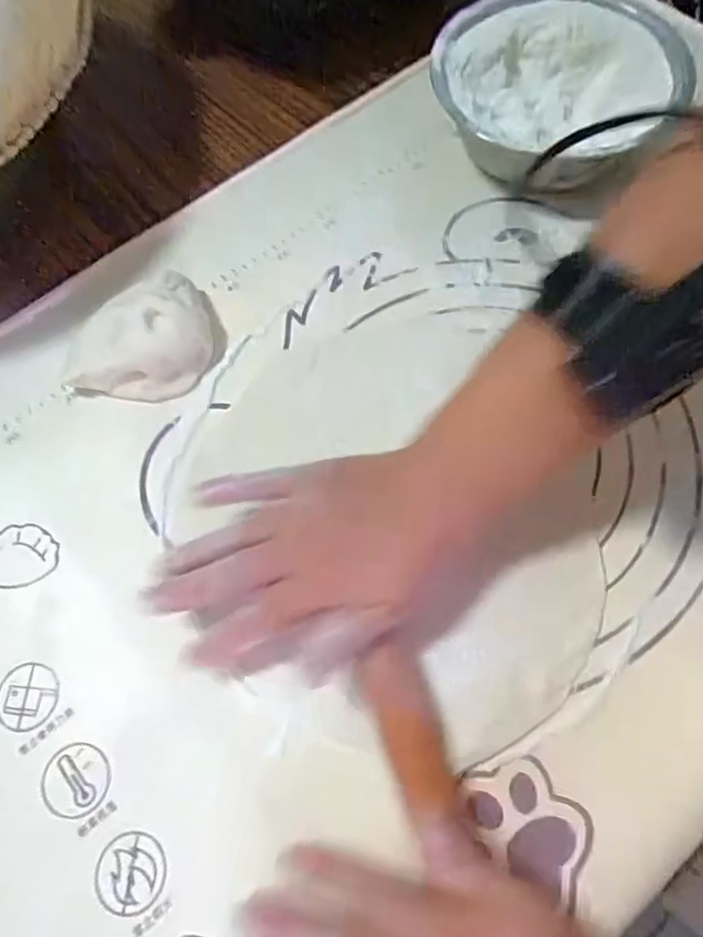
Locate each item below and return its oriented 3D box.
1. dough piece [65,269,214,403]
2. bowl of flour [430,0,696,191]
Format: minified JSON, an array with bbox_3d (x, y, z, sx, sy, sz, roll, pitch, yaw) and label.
[{"bbox_3d":[-0.130,-0.076,0.390,0.096,0.035,0.063,-33,70,-10],"label":"dough piece"},{"bbox_3d":[0.144,-0.271,0.447,0.173,0.059,0.149,-32,70,-10],"label":"bowl of flour"}]

